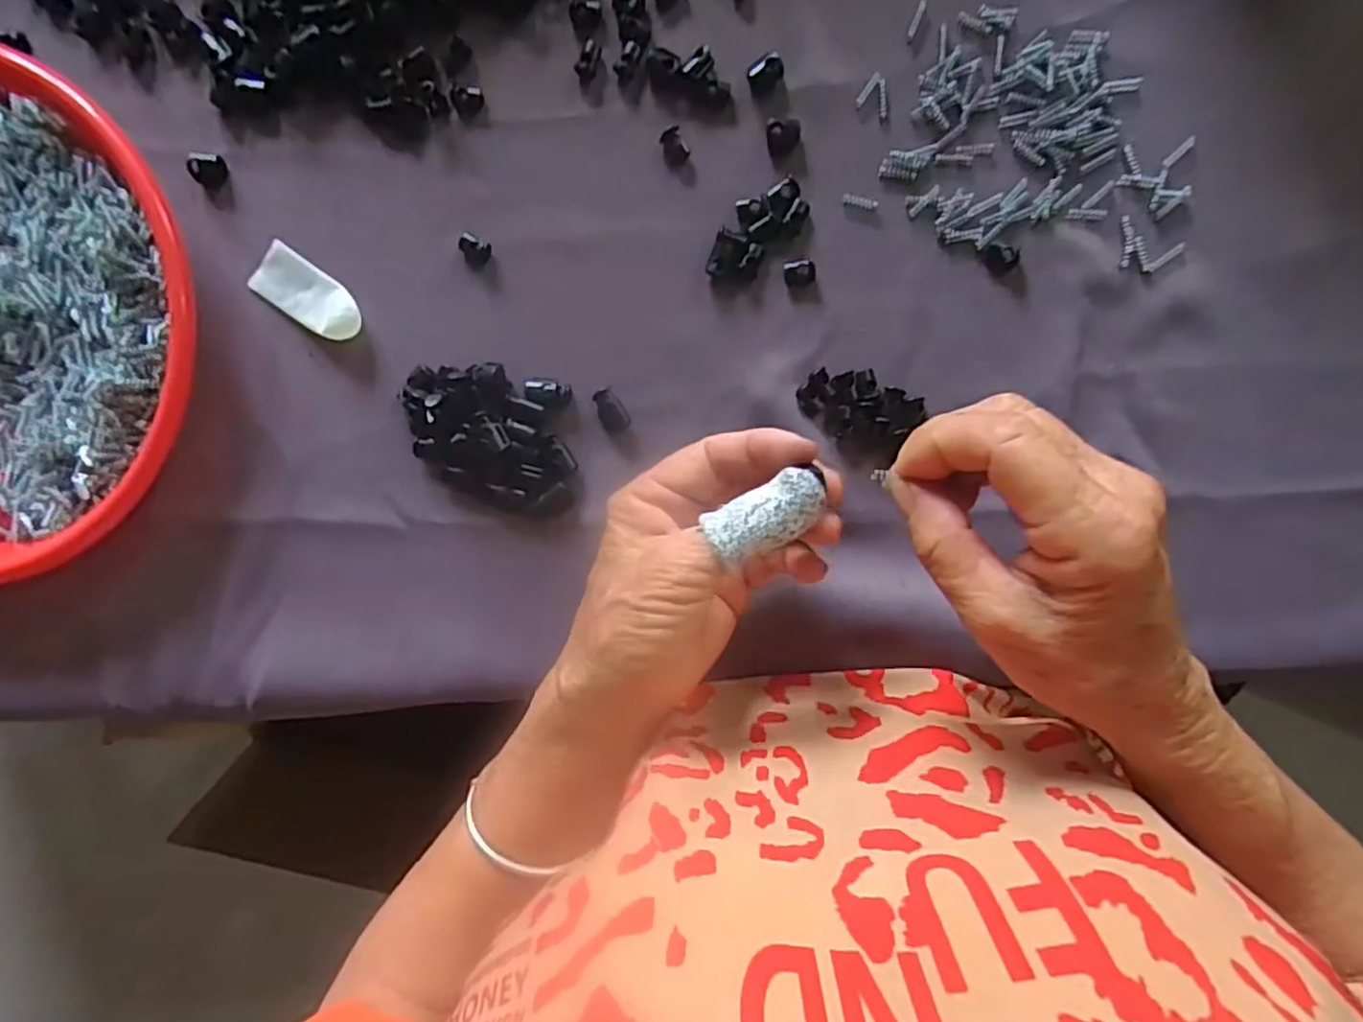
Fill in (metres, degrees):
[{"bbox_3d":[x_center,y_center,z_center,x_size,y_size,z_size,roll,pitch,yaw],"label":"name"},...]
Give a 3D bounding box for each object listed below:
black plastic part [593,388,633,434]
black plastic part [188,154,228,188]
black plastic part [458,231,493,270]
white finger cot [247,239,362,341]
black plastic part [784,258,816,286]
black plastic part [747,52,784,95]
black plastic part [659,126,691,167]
[{"bbox_3d":[-0.033,-0.046,0.319,0.013,0.004,0.020,-32,94,6],"label":"black plastic part"},{"bbox_3d":[-0.221,-0.159,0.320,0.015,0.006,0.015,0,96,3],"label":"black plastic part"},{"bbox_3d":[-0.096,-0.120,0.315,0.015,0.004,0.013,32,97,-1],"label":"black plastic part"},{"bbox_3d":[-0.175,-0.101,0.320,0.055,0.007,0.026,35,97,-1],"label":"white finger cot"},{"bbox_3d":[0.053,-0.107,0.307,0.013,0.004,0.011,-12,96,4],"label":"black plastic part"},{"bbox_3d":[0.037,-0.191,0.299,0.016,0.006,0.011,-43,93,7],"label":"black plastic part"},{"bbox_3d":[-0.003,-0.163,0.306,0.011,0.004,0.015,-26,94,6],"label":"black plastic part"}]

